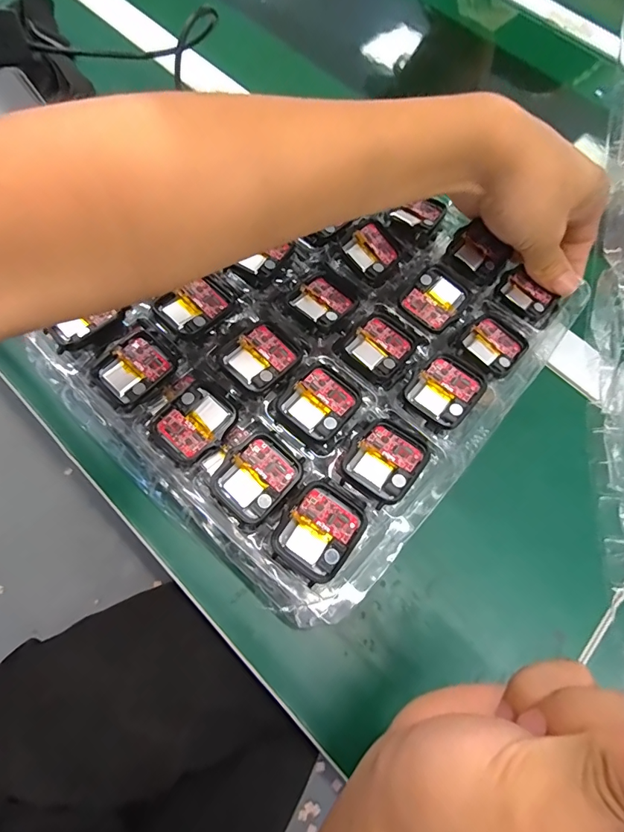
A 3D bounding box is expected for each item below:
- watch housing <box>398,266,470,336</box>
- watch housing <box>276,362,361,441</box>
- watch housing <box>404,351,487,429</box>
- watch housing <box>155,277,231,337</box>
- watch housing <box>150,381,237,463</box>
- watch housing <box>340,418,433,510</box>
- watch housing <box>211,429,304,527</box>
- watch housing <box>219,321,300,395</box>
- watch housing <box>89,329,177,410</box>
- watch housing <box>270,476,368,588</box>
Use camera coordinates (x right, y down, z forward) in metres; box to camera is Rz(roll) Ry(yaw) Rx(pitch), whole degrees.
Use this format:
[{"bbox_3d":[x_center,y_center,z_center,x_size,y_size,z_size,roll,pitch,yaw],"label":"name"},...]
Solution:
[{"bbox_3d":[0.082,-0.078,0.283,0.037,0.010,0.041,42,70,12],"label":"watch housing"},{"bbox_3d":[0.006,-0.009,0.243,0.037,0.006,0.041,37,69,10],"label":"watch housing"},{"bbox_3d":[0.080,-0.017,0.251,0.037,0.006,0.041,41,69,12],"label":"watch housing"},{"bbox_3d":[-0.072,-0.067,0.264,0.039,0.008,0.034,-40,76,-19],"label":"watch housing"},{"bbox_3d":[-0.066,0.004,0.241,0.044,0.007,0.037,-40,76,-19],"label":"watch housing"},{"bbox_3d":[0.040,0.024,0.229,0.037,0.007,0.045,39,69,11],"label":"watch housing"},{"bbox_3d":[-0.030,0.034,0.231,0.038,0.008,0.044,42,70,12],"label":"watch housing"},{"bbox_3d":[-0.030,-0.034,0.250,0.036,0.006,0.039,42,69,12],"label":"watch housing"},{"bbox_3d":[-0.104,-0.027,0.253,0.038,0.010,0.043,40,69,11],"label":"watch housing"},{"bbox_3d":[0.004,0.057,0.214,0.037,0.006,0.045,34,69,12],"label":"watch housing"}]

